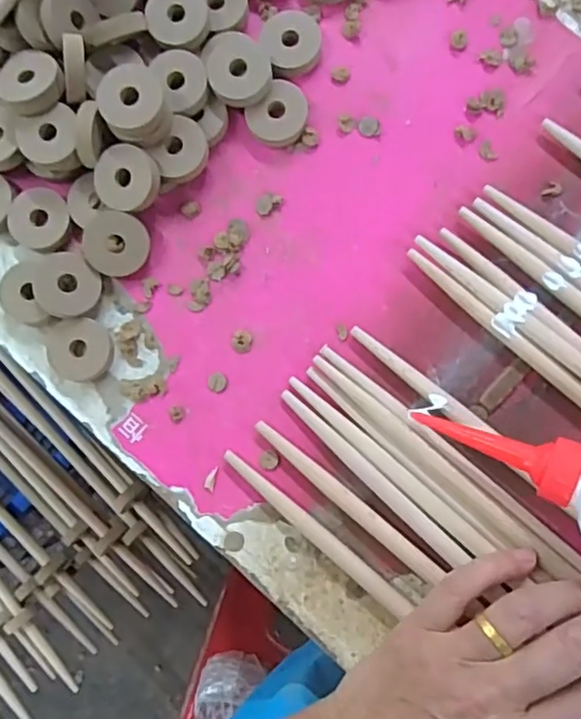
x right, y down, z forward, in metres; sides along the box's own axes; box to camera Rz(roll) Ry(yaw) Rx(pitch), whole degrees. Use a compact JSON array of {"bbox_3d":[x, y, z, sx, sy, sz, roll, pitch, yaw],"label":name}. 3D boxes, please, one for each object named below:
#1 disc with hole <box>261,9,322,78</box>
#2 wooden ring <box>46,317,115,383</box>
[{"bbox_3d":[0.001,-0.180,0.346,0.032,0.009,0.036,-19,84,1],"label":"disc with hole"},{"bbox_3d":[-0.117,-0.005,0.342,0.034,0.008,0.035,0,85,3],"label":"wooden ring"}]

